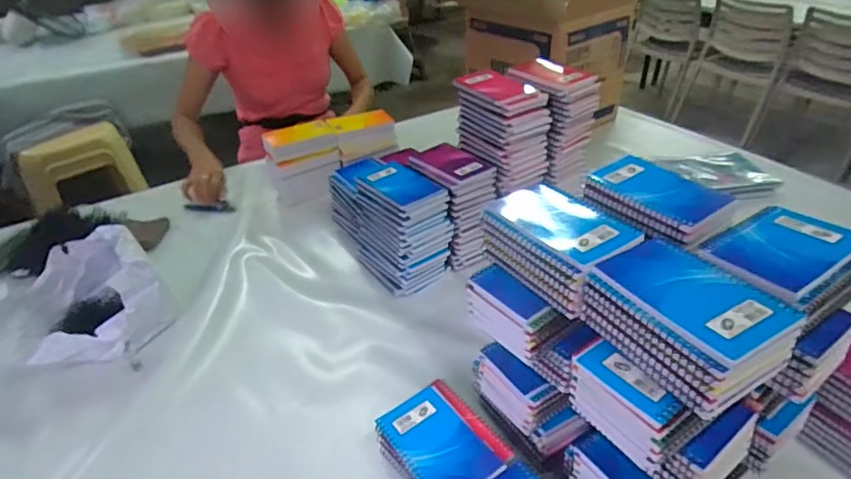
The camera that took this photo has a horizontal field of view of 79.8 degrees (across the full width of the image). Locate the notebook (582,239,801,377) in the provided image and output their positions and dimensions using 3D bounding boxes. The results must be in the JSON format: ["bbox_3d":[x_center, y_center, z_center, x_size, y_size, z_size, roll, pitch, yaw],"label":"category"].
[{"bbox_3d":[0.208,0.044,0.402,0.088,0.014,0.130,-19,39,-22],"label":"notebook"}]

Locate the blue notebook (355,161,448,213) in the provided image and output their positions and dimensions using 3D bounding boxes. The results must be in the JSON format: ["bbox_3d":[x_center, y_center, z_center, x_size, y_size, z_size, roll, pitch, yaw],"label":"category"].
[{"bbox_3d":[-0.045,-0.086,0.810,0.092,0.014,0.128,-30,44,-33],"label":"blue notebook"}]

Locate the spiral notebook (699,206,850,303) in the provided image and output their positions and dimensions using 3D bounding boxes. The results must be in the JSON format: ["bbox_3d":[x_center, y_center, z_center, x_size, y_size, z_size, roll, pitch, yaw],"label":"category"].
[{"bbox_3d":[0.310,0.006,0.444,0.134,0.009,0.087,-22,41,-25],"label":"spiral notebook"}]

